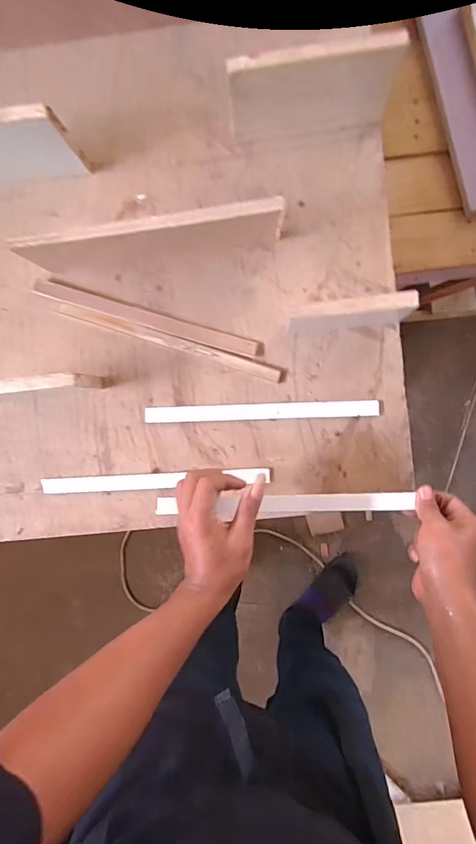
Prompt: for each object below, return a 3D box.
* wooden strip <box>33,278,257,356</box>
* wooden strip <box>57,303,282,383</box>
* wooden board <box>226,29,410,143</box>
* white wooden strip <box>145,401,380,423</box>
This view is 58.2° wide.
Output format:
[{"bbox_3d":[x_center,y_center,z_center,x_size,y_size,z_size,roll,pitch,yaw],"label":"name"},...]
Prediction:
[{"bbox_3d":[-0.125,-0.143,0.587,0.310,0.010,0.022,17,92,3],"label":"wooden strip"},{"bbox_3d":[-0.092,-0.109,0.580,0.310,0.010,0.018,18,92,3],"label":"wooden strip"},{"bbox_3d":[0.086,-0.388,0.503,0.190,0.105,0.019,-6,82,6],"label":"wooden board"},{"bbox_3d":[0.030,-0.014,0.580,0.312,0.012,0.022,-1,91,3],"label":"white wooden strip"}]

